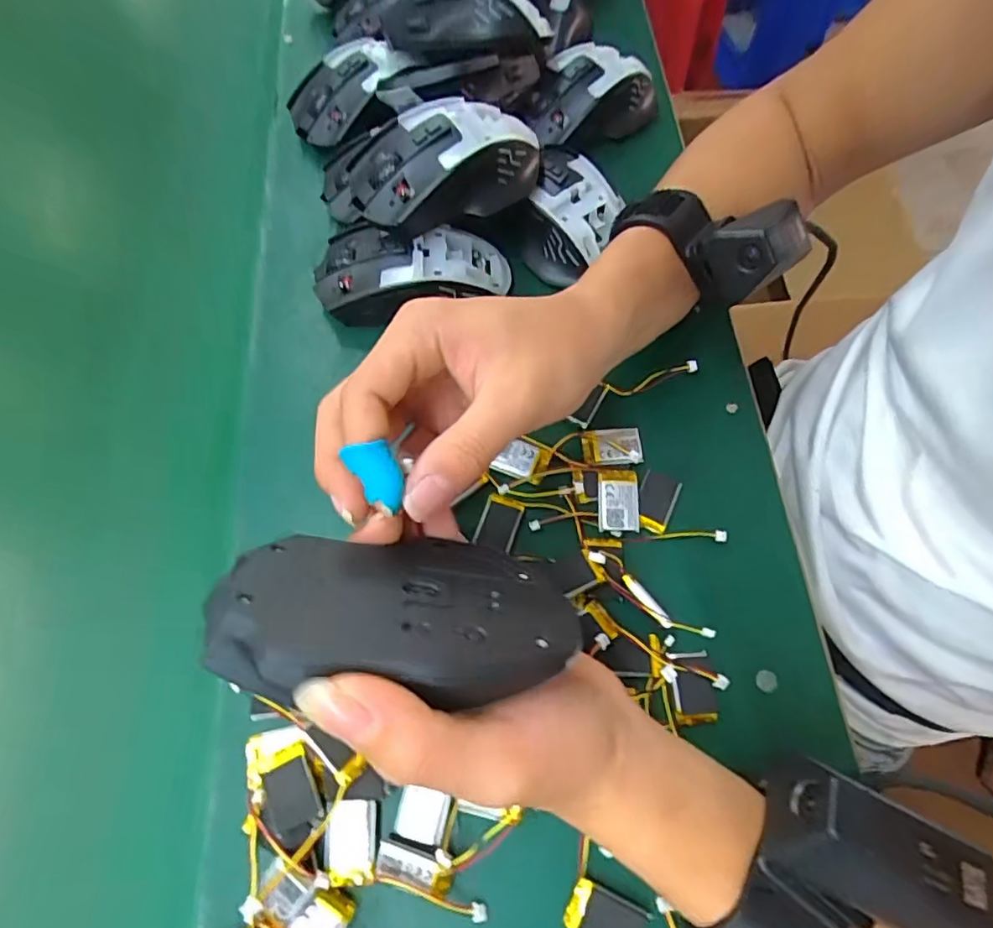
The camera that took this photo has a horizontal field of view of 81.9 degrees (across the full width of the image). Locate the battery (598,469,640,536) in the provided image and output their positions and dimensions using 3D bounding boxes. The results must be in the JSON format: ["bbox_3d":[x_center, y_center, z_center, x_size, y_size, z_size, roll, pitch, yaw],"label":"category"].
[{"bbox_3d":[0.064,0.020,0.297,0.020,0.008,0.033,0,68,1],"label":"battery"}]

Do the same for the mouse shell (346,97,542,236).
[{"bbox_3d":[-0.028,-0.174,0.335,0.116,0.048,0.066,-19,69,-6],"label":"mouse shell"}]

